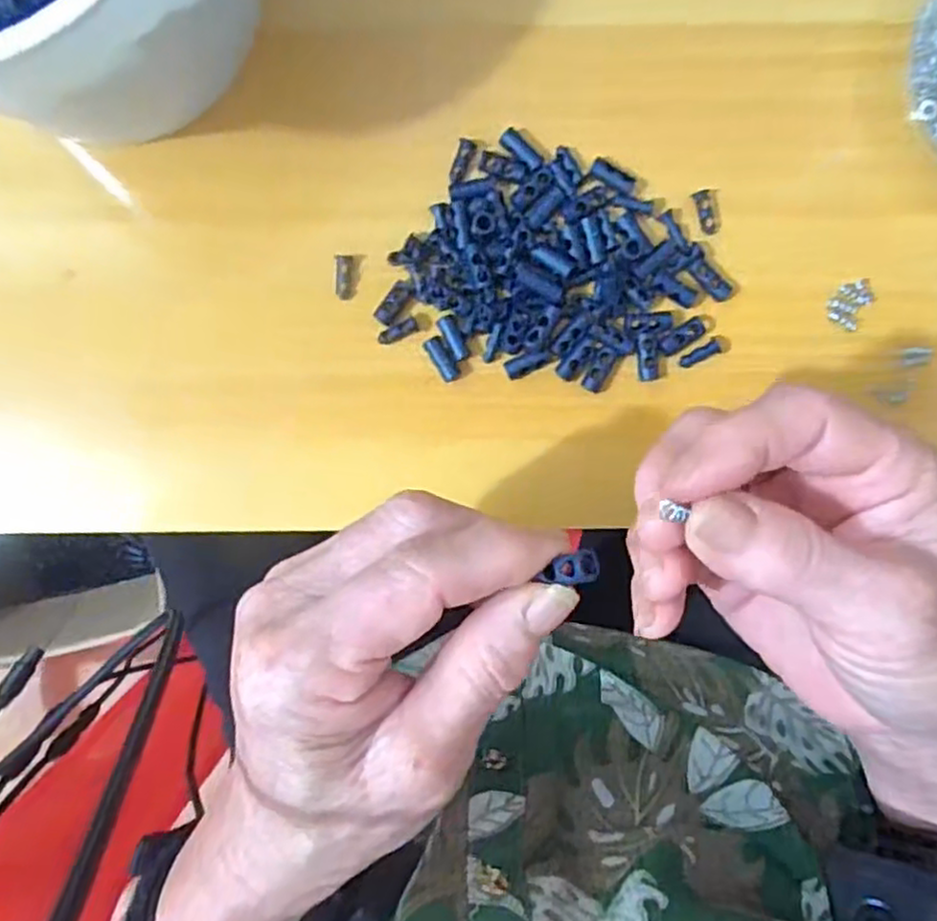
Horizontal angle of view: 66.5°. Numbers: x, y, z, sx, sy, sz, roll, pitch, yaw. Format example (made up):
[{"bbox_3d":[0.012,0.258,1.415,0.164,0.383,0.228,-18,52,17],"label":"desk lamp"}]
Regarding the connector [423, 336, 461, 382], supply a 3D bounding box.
[{"bbox_3d":[-0.010,-0.040,0.283,0.008,0.004,0.019,-31,95,3],"label":"connector"}]

